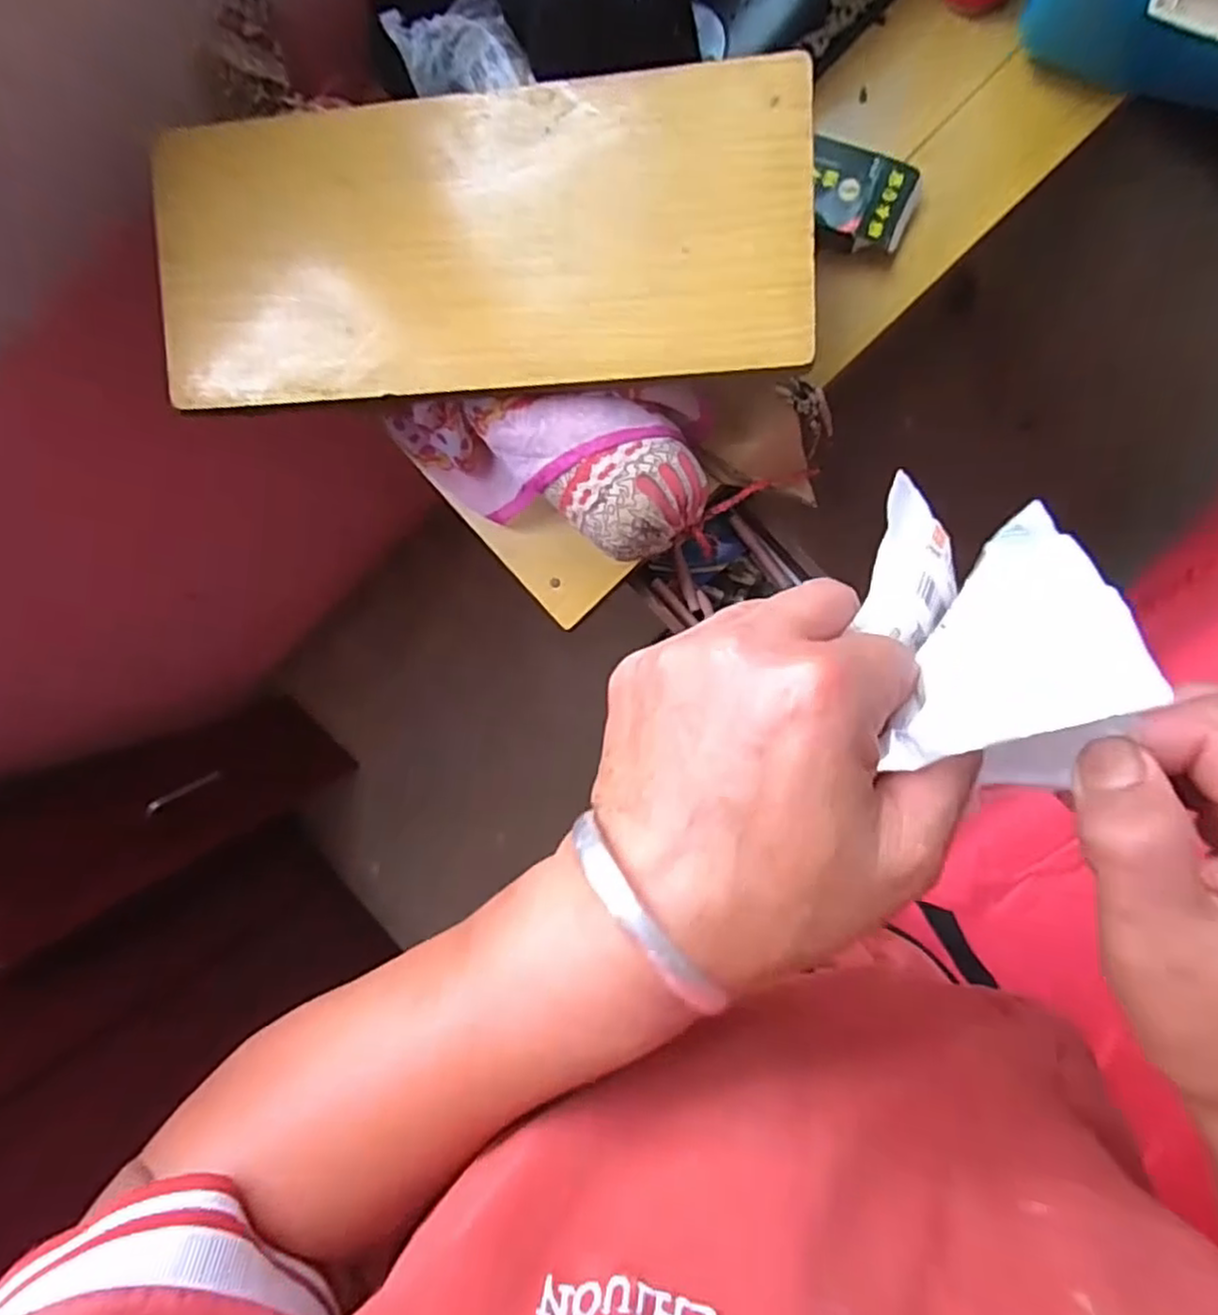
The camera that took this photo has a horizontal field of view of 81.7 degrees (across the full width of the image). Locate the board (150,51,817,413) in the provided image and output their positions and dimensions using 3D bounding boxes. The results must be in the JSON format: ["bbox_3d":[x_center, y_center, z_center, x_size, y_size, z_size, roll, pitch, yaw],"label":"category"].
[{"bbox_3d":[-0.091,-0.263,0.448,0.422,0.015,0.177,-2,94,9],"label":"board"}]

